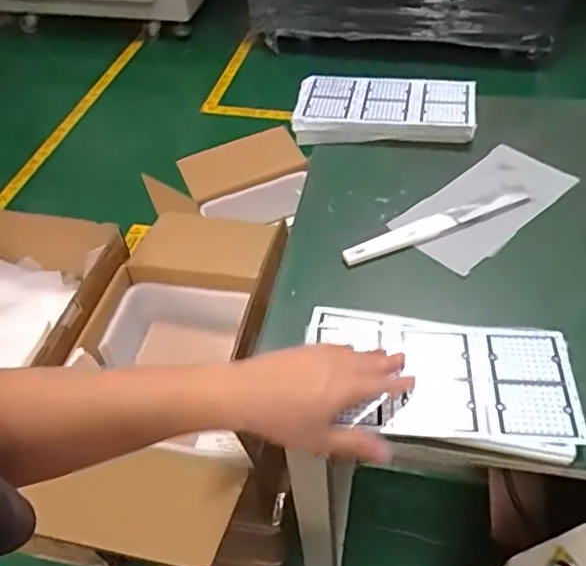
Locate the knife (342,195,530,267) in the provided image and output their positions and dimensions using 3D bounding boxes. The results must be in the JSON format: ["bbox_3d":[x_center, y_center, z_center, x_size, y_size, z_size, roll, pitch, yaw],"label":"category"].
[{"bbox_3d":[0.169,-0.068,0.678,0.243,0.007,0.033,-19,49,-15],"label":"knife"}]

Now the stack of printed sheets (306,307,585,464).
[{"bbox_3d":[0.135,0.087,0.537,0.242,0.018,0.133,6,48,8],"label":"stack of printed sheets"}]

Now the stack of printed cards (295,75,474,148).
[{"bbox_3d":[0.131,-0.253,0.834,0.252,0.039,0.133,5,48,7],"label":"stack of printed cards"}]

